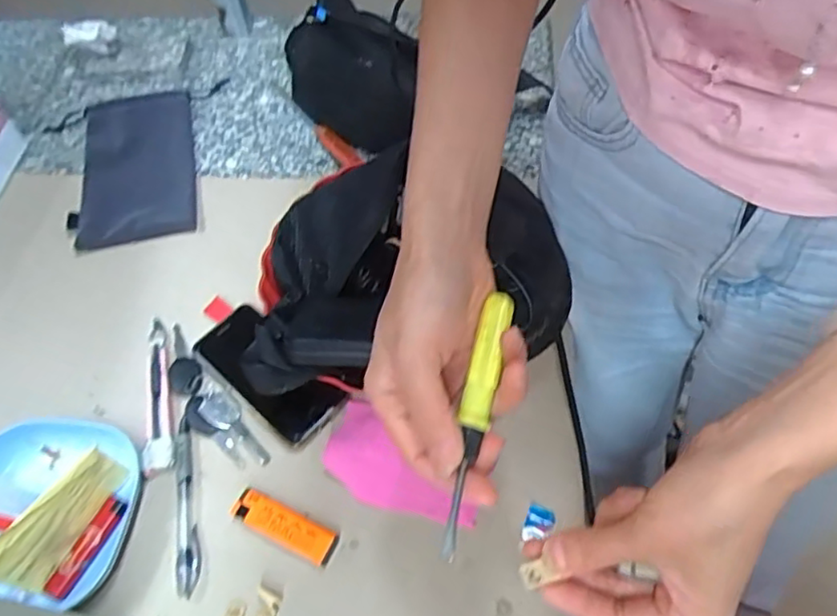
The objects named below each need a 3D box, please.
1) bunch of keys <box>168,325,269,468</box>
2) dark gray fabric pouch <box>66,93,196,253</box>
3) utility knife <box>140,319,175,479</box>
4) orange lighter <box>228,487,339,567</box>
[{"bbox_3d":[-0.180,0.075,0.533,0.036,0.007,0.155,-34,63,-17],"label":"bunch of keys"},{"bbox_3d":[-0.296,-0.154,0.673,0.120,0.009,0.201,-9,58,-3],"label":"dark gray fabric pouch"},{"bbox_3d":[-0.216,0.069,0.531,0.021,0.009,0.141,-11,59,-5],"label":"utility knife"},{"bbox_3d":[-0.099,0.159,0.467,0.082,0.017,0.024,22,62,15],"label":"orange lighter"}]

